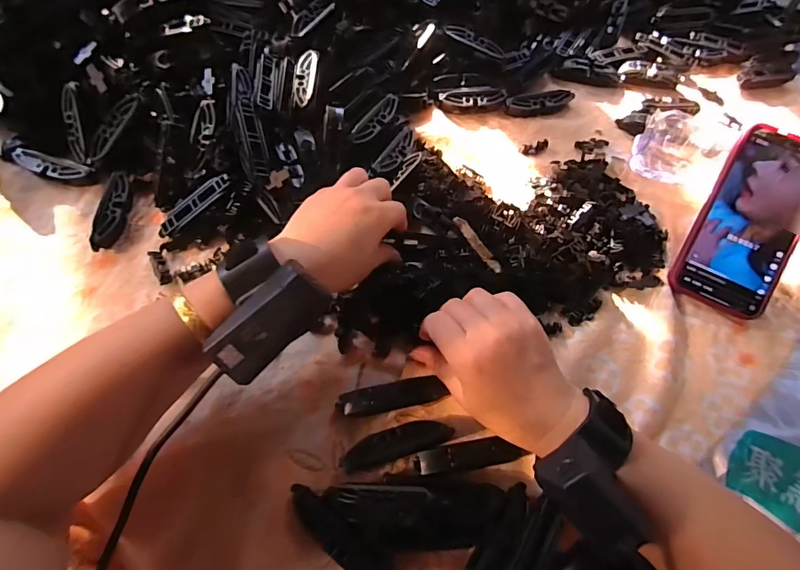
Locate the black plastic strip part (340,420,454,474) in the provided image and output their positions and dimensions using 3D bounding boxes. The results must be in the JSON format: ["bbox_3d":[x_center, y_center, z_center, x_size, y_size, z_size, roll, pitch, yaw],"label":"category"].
[{"bbox_3d":[-0.002,0.111,0.299,0.078,0.009,0.021,-17,66,-9],"label":"black plastic strip part"}]

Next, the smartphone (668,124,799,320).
[{"bbox_3d":[0.304,-0.057,0.365,0.077,0.013,0.161,27,92,11],"label":"smartphone"}]

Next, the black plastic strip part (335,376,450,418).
[{"bbox_3d":[-0.006,0.084,0.317,0.079,0.013,0.019,-10,65,-6],"label":"black plastic strip part"}]

